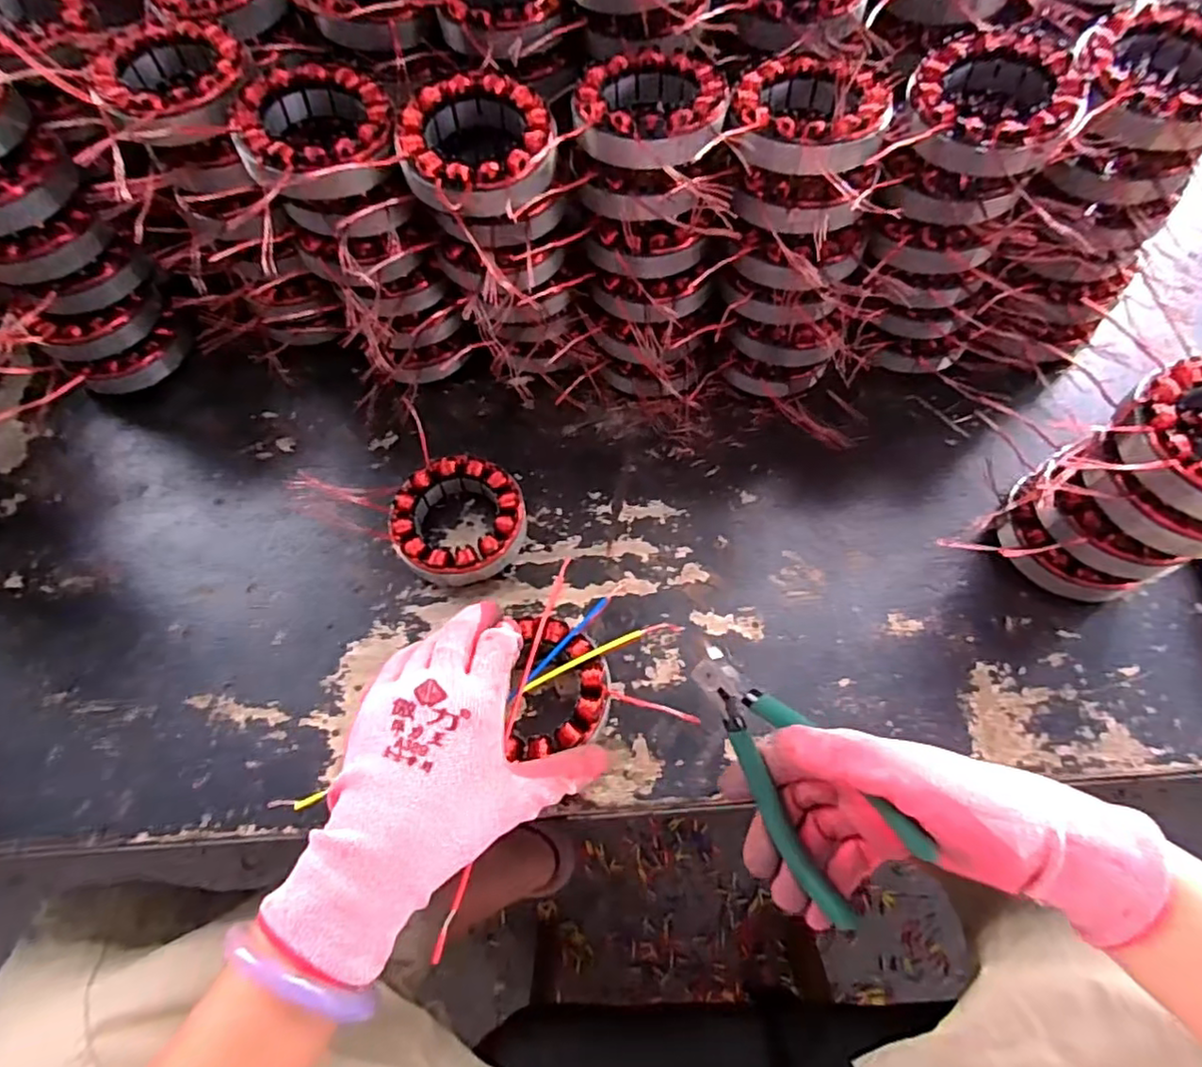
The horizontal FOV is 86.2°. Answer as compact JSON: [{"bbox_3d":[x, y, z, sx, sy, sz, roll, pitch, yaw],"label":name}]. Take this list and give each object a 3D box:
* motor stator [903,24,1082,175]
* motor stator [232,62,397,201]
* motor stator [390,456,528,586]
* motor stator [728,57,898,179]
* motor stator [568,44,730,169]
[{"bbox_3d":[0.217,-0.240,0.358,0.086,0.029,0.091,30,69,14],"label":"motor stator"},{"bbox_3d":[-0.159,-0.223,0.364,0.082,0.029,0.096,-13,65,-5],"label":"motor stator"},{"bbox_3d":[-0.095,-0.010,0.433,0.085,0.029,0.084,-1,64,1],"label":"motor stator"},{"bbox_3d":[0.119,-0.235,0.362,0.086,0.028,0.094,8,65,5],"label":"motor stator"},{"bbox_3d":[0.029,-0.246,0.370,0.085,0.025,0.090,7,65,5],"label":"motor stator"}]

